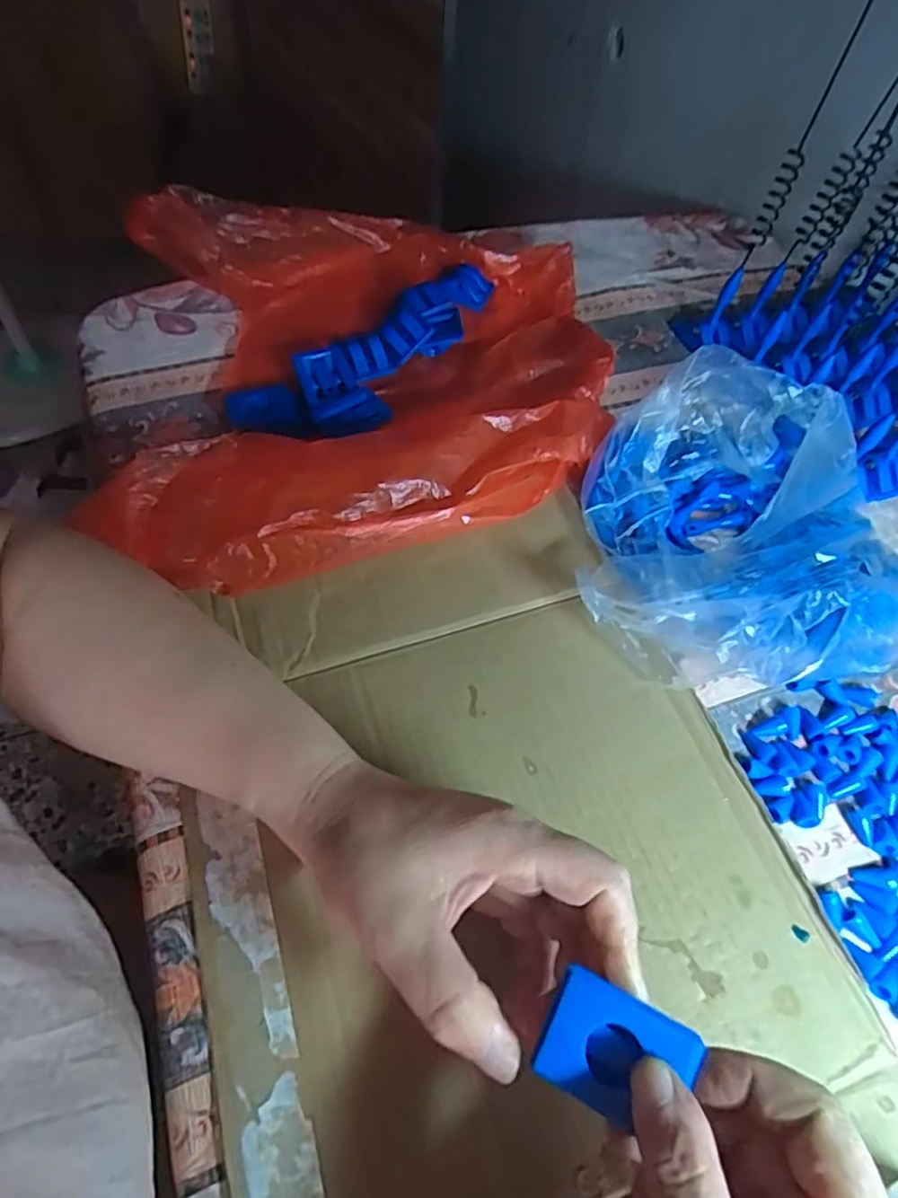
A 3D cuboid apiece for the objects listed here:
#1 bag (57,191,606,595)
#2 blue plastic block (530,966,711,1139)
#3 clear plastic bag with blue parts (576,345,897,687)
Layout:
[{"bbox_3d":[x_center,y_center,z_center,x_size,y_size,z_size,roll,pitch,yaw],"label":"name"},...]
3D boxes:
[{"bbox_3d":[-0.063,-0.164,0.444,0.346,0.045,0.331,-10,58,-11],"label":"bag"},{"bbox_3d":[0.052,0.143,0.210,0.040,0.015,0.035,25,80,19],"label":"blue plastic block"},{"bbox_3d":[0.170,-0.041,0.359,0.187,0.080,0.185,12,56,3],"label":"clear plastic bag with blue parts"}]

